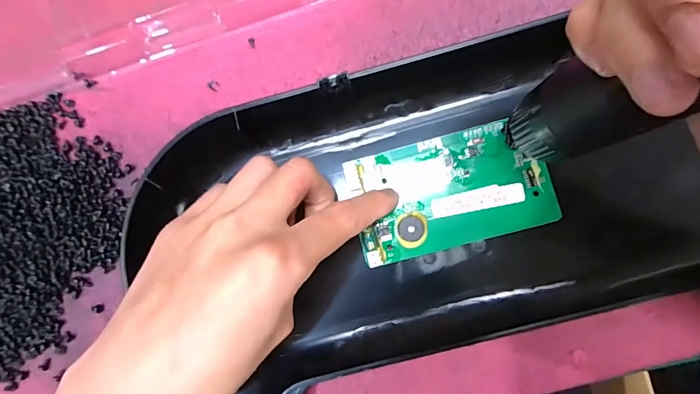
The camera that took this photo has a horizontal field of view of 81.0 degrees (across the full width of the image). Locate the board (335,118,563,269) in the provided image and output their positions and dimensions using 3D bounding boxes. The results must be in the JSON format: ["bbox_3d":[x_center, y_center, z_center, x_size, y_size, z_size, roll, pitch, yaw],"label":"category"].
[{"bbox_3d":[0.053,-0.003,0.224,0.105,0.008,0.060,-15,84,2],"label":"board"}]

